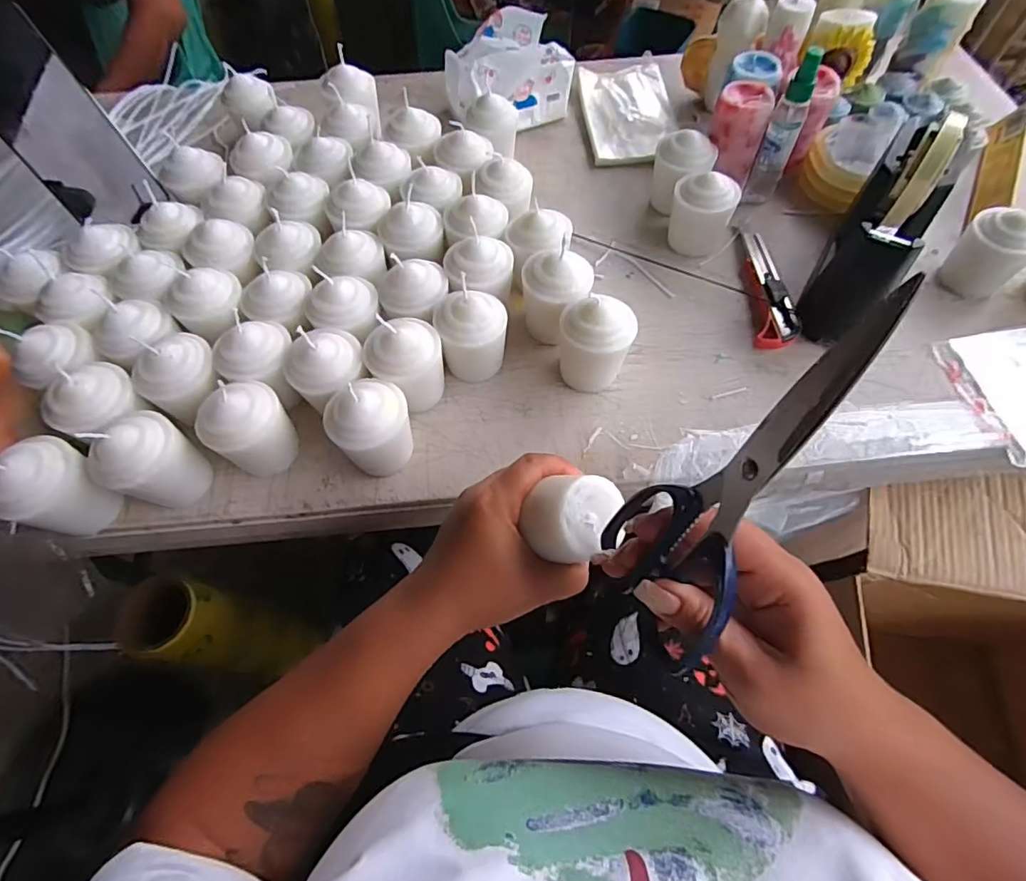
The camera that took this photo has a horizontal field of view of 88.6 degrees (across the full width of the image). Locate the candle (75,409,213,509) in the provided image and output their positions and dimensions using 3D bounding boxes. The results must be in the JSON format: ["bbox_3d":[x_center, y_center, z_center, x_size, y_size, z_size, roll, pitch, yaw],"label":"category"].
[{"bbox_3d":[-0.266,0.011,0.376,0.059,0.077,0.054,-1,63,1],"label":"candle"}]

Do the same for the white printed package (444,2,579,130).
[{"bbox_3d":[-0.006,-0.414,0.592,0.129,0.076,0.085,-21,65,-8],"label":"white printed package"}]

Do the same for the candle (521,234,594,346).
[{"bbox_3d":[0.036,-0.123,0.437,0.051,0.075,0.050,-1,63,1],"label":"candle"}]

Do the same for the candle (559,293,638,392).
[{"bbox_3d":[0.064,-0.073,0.414,0.056,0.076,0.054,10,64,7],"label":"candle"}]

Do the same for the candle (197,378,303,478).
[{"bbox_3d":[-0.190,-0.008,0.386,0.045,0.077,0.054,38,70,19],"label":"candle"}]

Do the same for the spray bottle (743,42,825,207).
[{"bbox_3d":[0.256,-0.290,0.497,0.029,0.133,0.029,28,68,15],"label":"spray bottle"}]

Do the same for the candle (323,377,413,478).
[{"bbox_3d":[-0.099,-0.002,0.383,0.054,0.077,0.049,-22,65,-9],"label":"candle"}]

